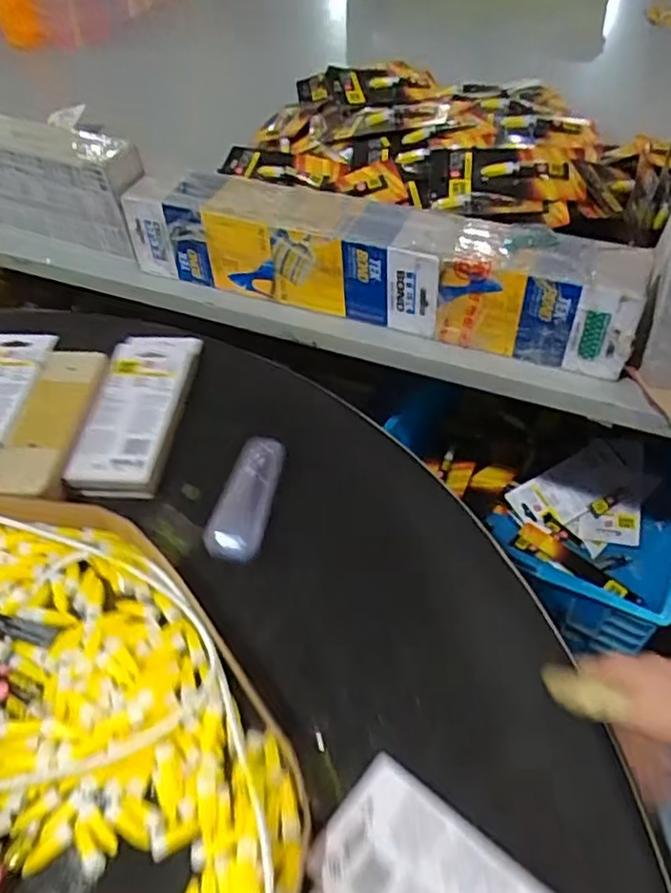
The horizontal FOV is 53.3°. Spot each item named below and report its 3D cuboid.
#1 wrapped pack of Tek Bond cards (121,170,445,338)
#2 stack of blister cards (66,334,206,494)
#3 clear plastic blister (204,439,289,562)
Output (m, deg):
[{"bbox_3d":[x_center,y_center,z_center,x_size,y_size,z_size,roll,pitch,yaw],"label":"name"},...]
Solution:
[{"bbox_3d":[-0.051,-0.204,0.681,0.342,0.092,0.085,16,53,18],"label":"wrapped pack of Tek Bond cards"},{"bbox_3d":[-0.175,-0.040,0.599,0.079,0.019,0.190,0,50,5],"label":"stack of blister cards"},{"bbox_3d":[-0.068,0.038,0.529,0.041,0.012,0.111,9,52,12],"label":"clear plastic blister"}]

